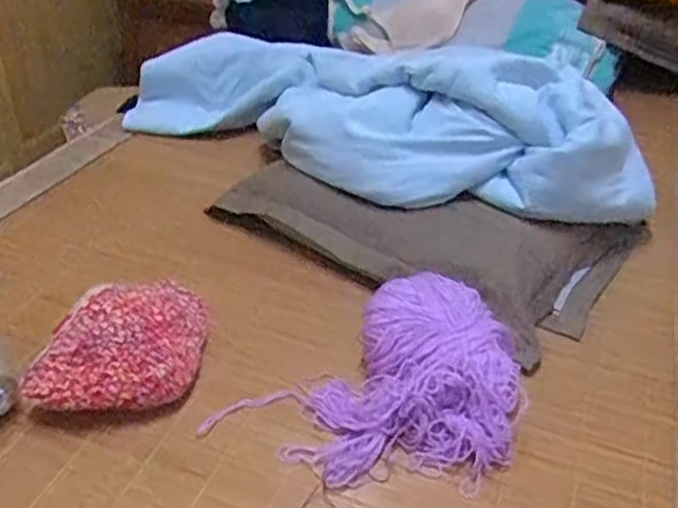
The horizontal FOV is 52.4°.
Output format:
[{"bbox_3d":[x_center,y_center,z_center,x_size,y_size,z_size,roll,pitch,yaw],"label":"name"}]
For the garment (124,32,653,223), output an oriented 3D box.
[{"bbox_3d":[0.021,-0.215,0.975,0.779,0.206,0.305,30,44,30],"label":"garment"}]

